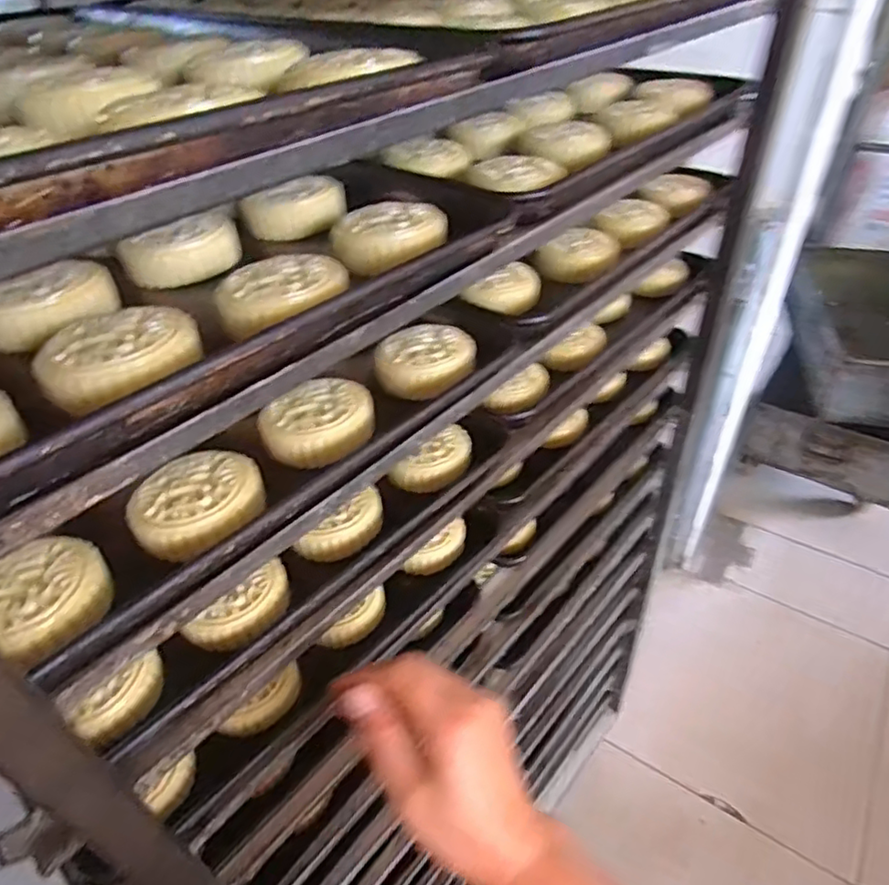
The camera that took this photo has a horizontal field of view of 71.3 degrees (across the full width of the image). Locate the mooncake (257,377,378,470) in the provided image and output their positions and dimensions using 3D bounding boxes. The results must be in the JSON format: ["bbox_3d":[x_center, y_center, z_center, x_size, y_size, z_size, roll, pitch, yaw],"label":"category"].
[{"bbox_3d":[-0.082,-0.014,0.408,0.072,0.019,0.064,-34,51,-31],"label":"mooncake"}]

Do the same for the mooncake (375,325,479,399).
[{"bbox_3d":[-0.013,-0.064,0.464,0.070,0.022,0.072,-1,41,0],"label":"mooncake"}]

